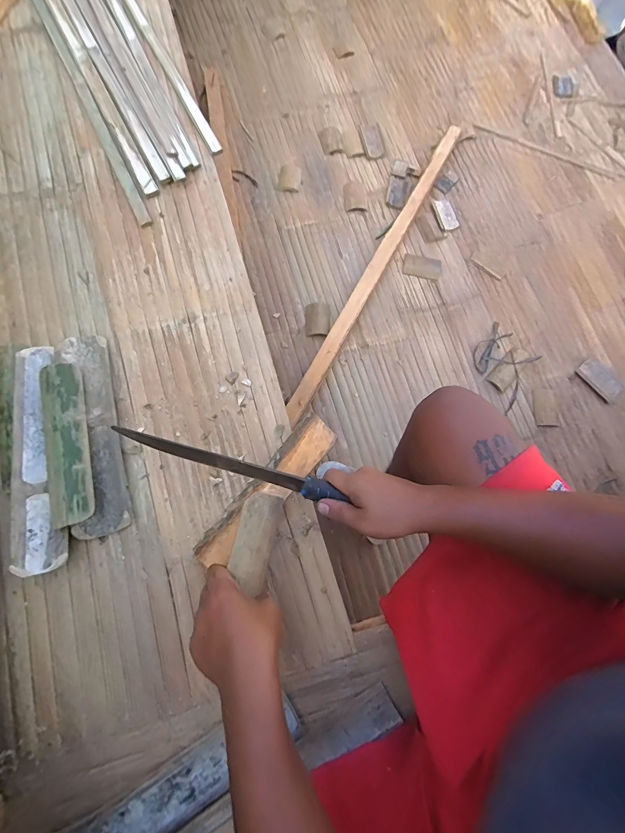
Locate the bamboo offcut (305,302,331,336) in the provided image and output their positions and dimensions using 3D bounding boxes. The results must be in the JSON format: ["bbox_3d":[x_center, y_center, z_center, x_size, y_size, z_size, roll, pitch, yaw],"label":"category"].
[{"bbox_3d":[0.017,-0.294,1.113,0.074,0.021,0.107,-1,76,-5],"label":"bamboo offcut"}]

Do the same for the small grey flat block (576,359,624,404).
[{"bbox_3d":[0.852,-0.110,1.093,0.083,0.006,0.130,-40,82,-13],"label":"small grey flat block"}]

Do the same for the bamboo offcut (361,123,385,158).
[{"bbox_3d":[0.210,-0.957,1.282,0.069,0.013,0.131,-10,77,-7],"label":"bamboo offcut"}]

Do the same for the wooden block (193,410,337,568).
[{"bbox_3d":[-0.062,0.104,0.508,0.057,0.053,0.249,40,76,6],"label":"wooden block"}]

